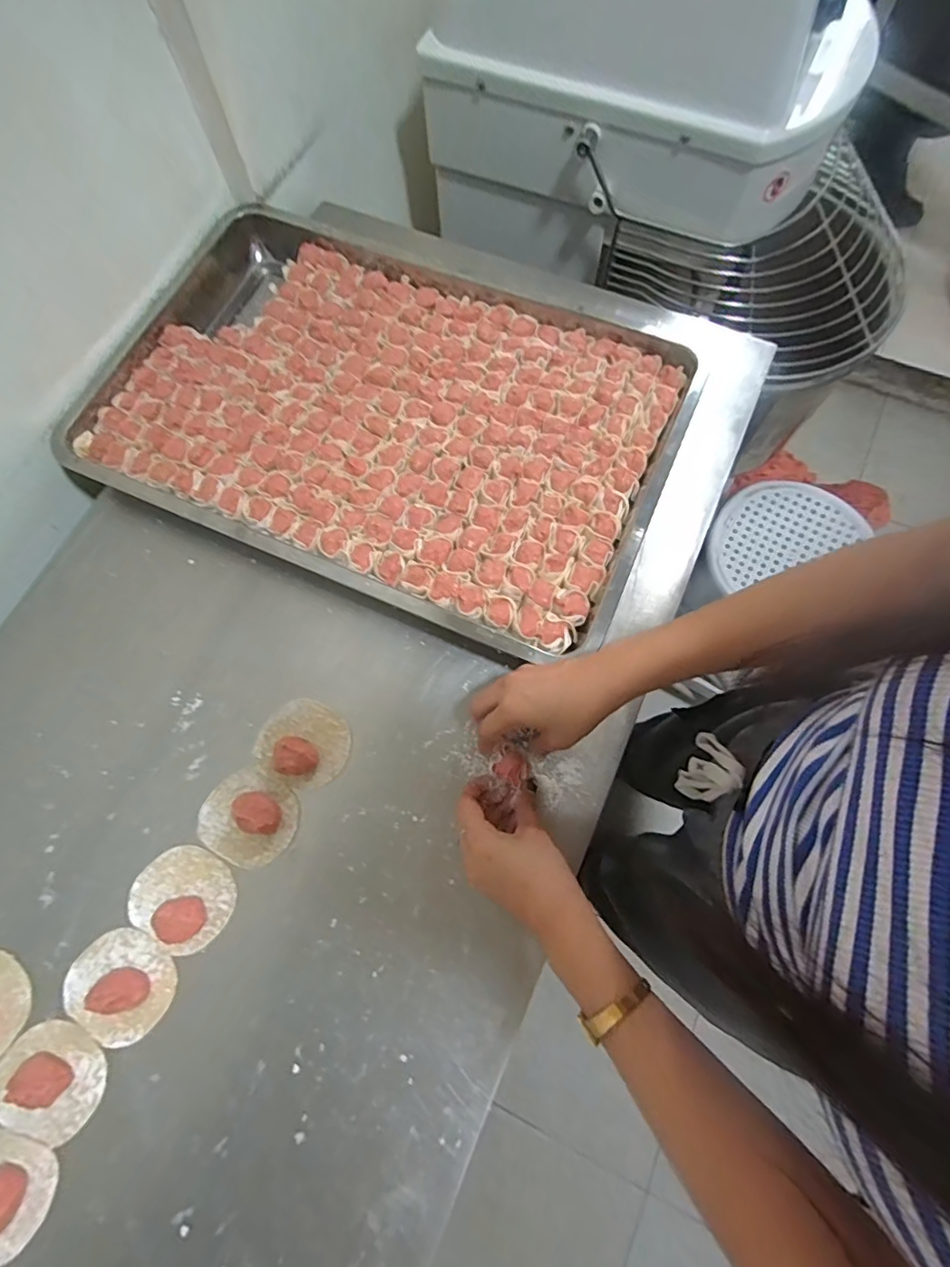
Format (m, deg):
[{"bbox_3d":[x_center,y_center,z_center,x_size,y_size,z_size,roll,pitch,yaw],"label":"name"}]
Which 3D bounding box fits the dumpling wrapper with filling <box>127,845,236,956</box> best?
[{"bbox_3d":[-0.249,0.223,0.461,0.084,0.013,0.074,29,74,9],"label":"dumpling wrapper with filling"}]

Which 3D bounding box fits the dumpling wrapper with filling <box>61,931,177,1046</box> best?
[{"bbox_3d":[-0.291,0.284,0.437,0.084,0.024,0.076,35,75,11],"label":"dumpling wrapper with filling"}]

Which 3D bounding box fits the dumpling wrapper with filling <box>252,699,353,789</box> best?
[{"bbox_3d":[-0.157,0.097,0.493,0.083,0.023,0.076,-1,72,2],"label":"dumpling wrapper with filling"}]

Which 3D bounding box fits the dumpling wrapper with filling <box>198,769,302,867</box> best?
[{"bbox_3d":[-0.199,0.160,0.477,0.083,0.022,0.076,0,71,0],"label":"dumpling wrapper with filling"}]

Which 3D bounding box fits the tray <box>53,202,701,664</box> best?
[{"bbox_3d":[-0.105,-0.244,0.593,0.615,0.053,0.406,23,74,9],"label":"tray"}]

